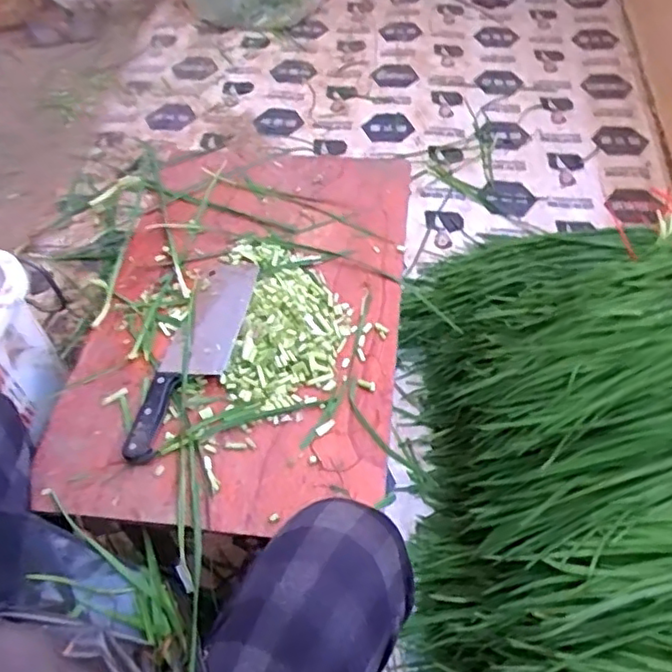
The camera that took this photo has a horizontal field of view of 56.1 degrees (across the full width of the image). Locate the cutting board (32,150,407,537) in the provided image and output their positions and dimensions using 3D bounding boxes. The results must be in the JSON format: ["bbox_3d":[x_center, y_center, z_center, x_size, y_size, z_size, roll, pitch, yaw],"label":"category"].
[{"bbox_3d":[-0.114,-0.052,0.823,0.386,0.033,0.580,2,51,6],"label":"cutting board"}]

